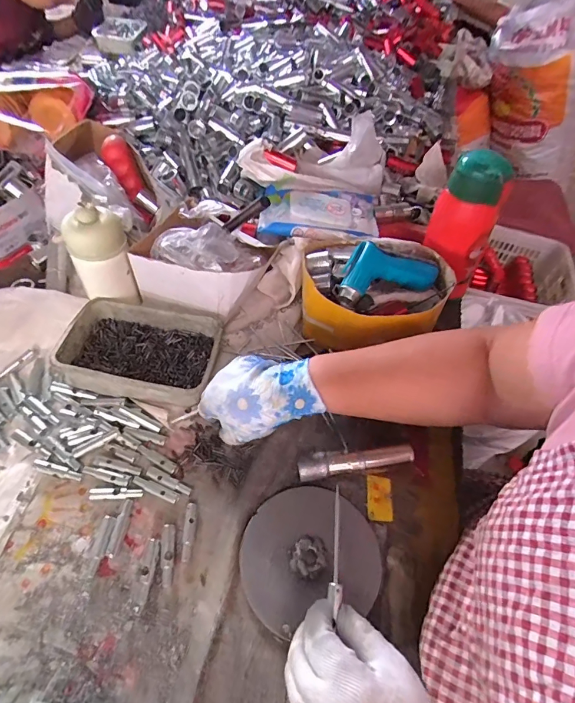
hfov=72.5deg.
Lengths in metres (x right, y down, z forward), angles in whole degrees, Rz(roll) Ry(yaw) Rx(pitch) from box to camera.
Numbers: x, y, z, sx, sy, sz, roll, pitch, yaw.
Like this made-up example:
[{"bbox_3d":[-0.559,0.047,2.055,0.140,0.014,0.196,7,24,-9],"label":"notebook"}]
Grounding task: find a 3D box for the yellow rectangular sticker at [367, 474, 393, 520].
[{"bbox_3d":[0.096,0.151,0.405,0.025,0.004,0.044,8,52,0],"label":"yellow rectangular sticker"}]

